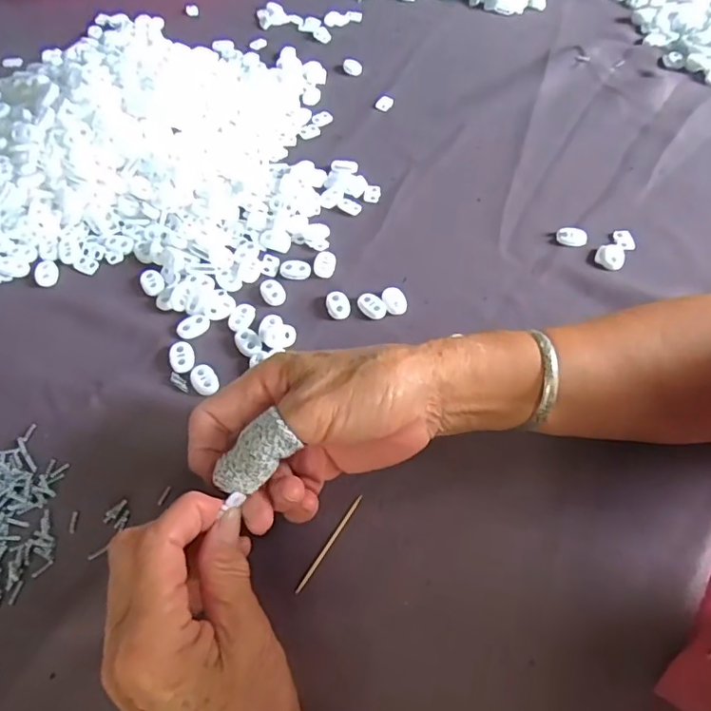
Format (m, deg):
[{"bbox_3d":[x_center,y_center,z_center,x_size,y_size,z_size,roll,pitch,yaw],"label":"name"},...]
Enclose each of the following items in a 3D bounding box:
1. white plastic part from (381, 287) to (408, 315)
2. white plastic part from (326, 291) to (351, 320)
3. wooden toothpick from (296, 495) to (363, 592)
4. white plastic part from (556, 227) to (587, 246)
[{"bbox_3d":[0.028,-0.039,0.391,0.015,0.009,0.023,-14,58,-10],"label":"white plastic part"},{"bbox_3d":[-0.012,-0.036,0.389,0.016,0.008,0.023,-12,58,-8],"label":"white plastic part"},{"bbox_3d":[-0.014,0.101,0.299,0.004,0.004,0.060,29,61,18],"label":"wooden toothpick"},{"bbox_3d":[0.167,-0.093,0.425,0.023,0.007,0.015,16,58,10],"label":"white plastic part"}]

